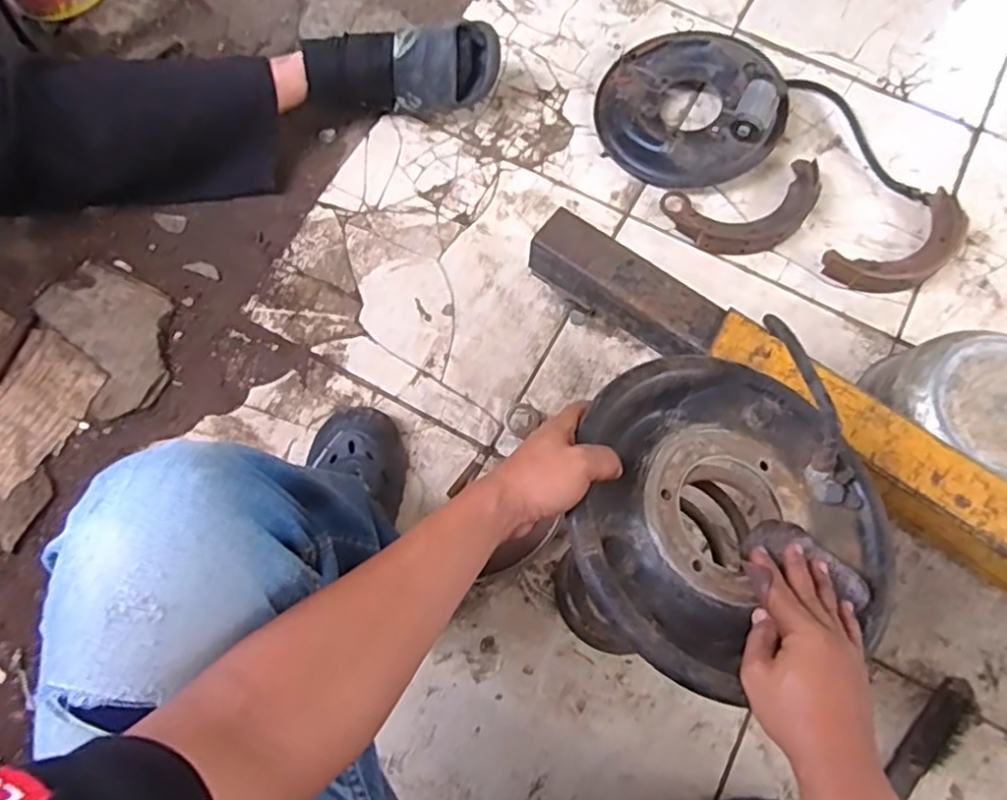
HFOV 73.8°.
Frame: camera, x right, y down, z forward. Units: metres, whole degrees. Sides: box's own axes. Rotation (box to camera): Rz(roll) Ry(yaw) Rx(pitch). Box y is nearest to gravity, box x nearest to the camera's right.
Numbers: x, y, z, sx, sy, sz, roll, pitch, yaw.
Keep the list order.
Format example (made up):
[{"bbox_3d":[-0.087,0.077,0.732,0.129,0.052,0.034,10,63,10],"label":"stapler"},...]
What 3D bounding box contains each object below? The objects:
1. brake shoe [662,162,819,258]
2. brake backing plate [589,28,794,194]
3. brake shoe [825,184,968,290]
[{"bbox_3d":[0.352,-0.272,0.962,0.224,0.033,0.114,-14,72,-4],"label":"brake shoe"},{"bbox_3d":[0.279,-0.444,0.997,0.264,0.090,0.253,0,71,0],"label":"brake backing plate"},{"bbox_3d":[0.566,-0.213,0.944,0.228,0.035,0.099,-28,73,-9],"label":"brake shoe"}]

